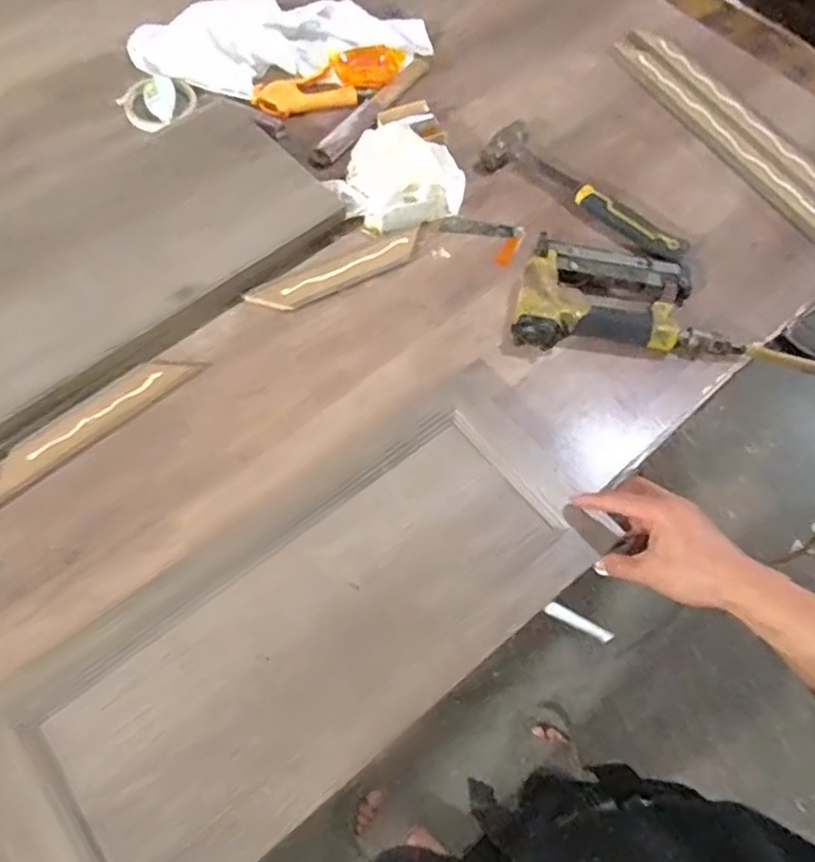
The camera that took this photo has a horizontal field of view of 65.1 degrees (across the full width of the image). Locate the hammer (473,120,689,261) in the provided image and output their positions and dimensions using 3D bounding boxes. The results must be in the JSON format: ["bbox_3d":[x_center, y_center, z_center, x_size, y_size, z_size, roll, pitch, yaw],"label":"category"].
[{"bbox_3d":[0.219,-0.292,0.790,0.279,0.040,0.079,38,70,13],"label":"hammer"}]

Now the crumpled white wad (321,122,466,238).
[{"bbox_3d":[-0.013,-0.306,0.773,0.158,0.055,0.111,-9,68,-7],"label":"crumpled white wad"}]

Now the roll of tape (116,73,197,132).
[{"bbox_3d":[-0.333,-0.430,0.835,0.093,0.018,0.095,1,67,-2],"label":"roll of tape"}]

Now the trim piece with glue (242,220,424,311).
[{"bbox_3d":[-0.075,-0.189,0.741,0.220,0.016,0.057,-30,71,-14],"label":"trim piece with glue"}]

